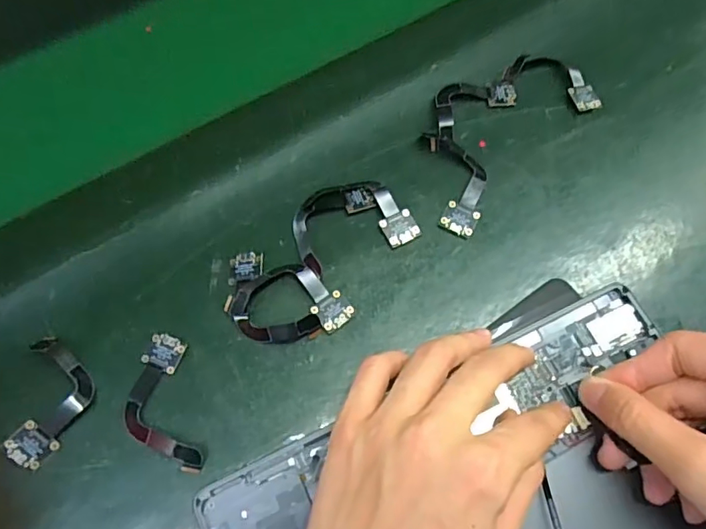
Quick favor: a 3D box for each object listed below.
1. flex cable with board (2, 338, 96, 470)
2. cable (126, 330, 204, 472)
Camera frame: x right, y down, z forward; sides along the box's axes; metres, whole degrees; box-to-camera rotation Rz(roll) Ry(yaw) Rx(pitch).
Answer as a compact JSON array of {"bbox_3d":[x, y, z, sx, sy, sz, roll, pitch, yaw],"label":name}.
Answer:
[{"bbox_3d":[-0.160,0.072,0.283,0.036,0.010,0.067,1,68,-1],"label":"flex cable with board"},{"bbox_3d":[-0.105,0.075,0.287,0.035,0.004,0.076,-14,69,-6],"label":"cable"}]

